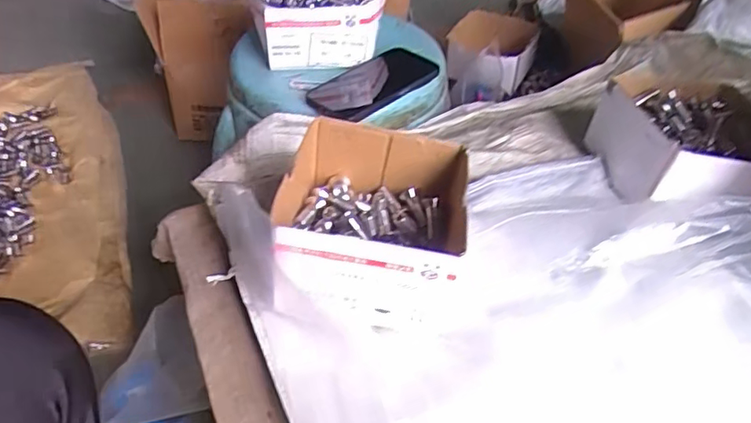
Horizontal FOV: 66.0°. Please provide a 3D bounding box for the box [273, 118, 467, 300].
[{"bbox_3d":[-0.003,-0.001,0.443,0.137,0.070,0.145,7,44,3],"label":"box"}]

